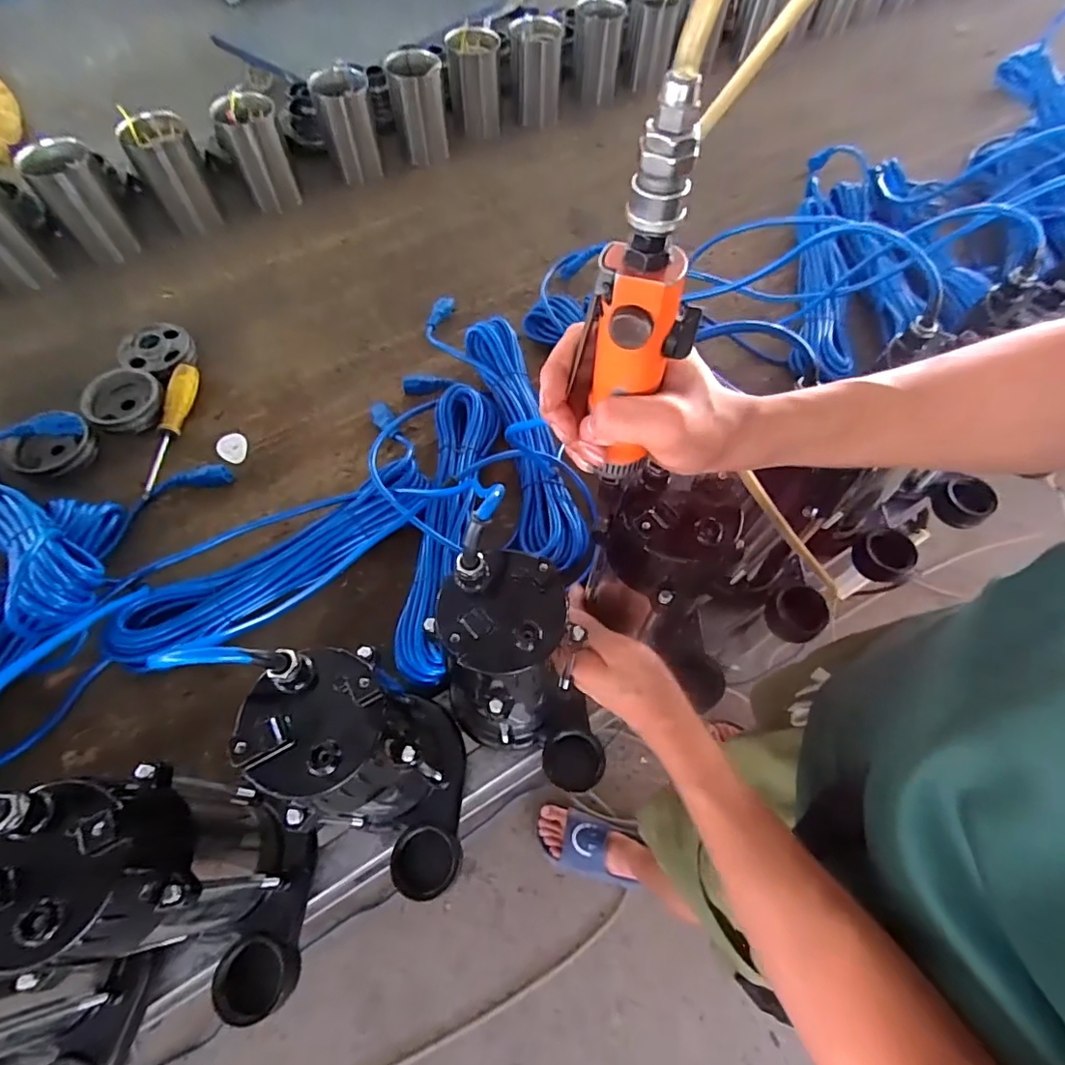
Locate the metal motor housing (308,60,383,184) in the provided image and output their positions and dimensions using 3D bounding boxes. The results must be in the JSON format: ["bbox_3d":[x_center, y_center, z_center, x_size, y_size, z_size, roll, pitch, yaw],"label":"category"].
[{"bbox_3d":[-0.305,-0.671,0.921,0.088,0.136,0.091,-14,63,-8],"label":"metal motor housing"}]

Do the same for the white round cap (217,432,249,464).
[{"bbox_3d":[-0.373,-0.107,0.687,0.036,0.006,0.040,-39,69,-19],"label":"white round cap"}]

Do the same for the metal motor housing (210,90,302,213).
[{"bbox_3d":[-0.431,-0.598,0.873,0.089,0.130,0.080,-16,64,-9],"label":"metal motor housing"}]

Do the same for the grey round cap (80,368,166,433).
[{"bbox_3d":[-0.508,-0.164,0.687,0.084,0.033,0.077,0,62,-1],"label":"grey round cap"}]

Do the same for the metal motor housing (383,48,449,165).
[{"bbox_3d":[-0.193,-0.722,0.946,0.090,0.138,0.095,-11,63,-7],"label":"metal motor housing"}]

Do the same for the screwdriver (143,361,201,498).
[{"bbox_3d":[-0.448,-0.126,0.683,0.030,0.029,0.190,0,62,-1],"label":"screwdriver"}]

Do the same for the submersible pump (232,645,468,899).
[{"bbox_3d":[-0.104,0.182,0.400,0.104,0.249,0.150,-29,66,-16],"label":"submersible pump"}]

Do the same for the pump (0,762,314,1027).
[{"bbox_3d":[-0.229,0.246,0.357,0.095,0.225,0.154,-29,67,-16],"label":"pump"}]

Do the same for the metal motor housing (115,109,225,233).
[{"bbox_3d":[-0.545,-0.546,0.840,0.091,0.124,0.084,-24,65,-13],"label":"metal motor housing"}]

